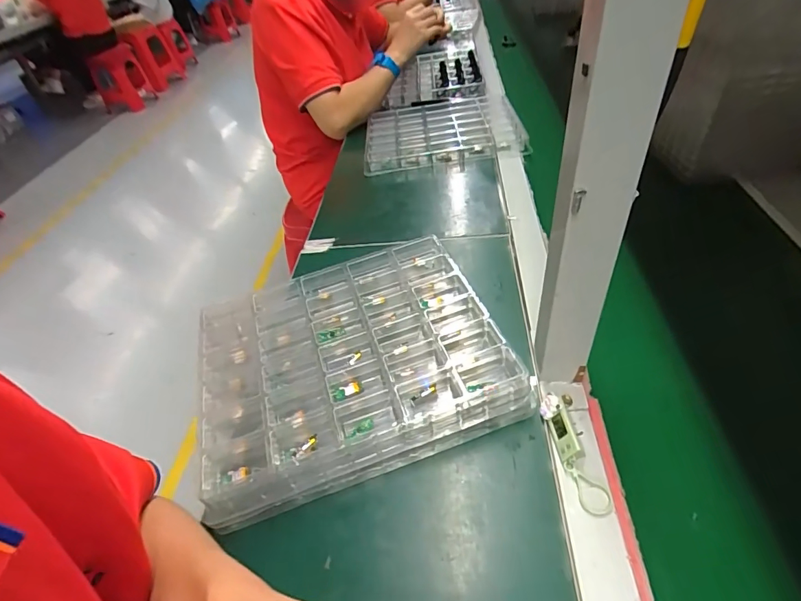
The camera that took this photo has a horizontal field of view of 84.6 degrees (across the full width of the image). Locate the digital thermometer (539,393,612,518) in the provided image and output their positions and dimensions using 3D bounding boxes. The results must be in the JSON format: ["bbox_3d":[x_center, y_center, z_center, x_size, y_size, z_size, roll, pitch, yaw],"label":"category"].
[{"bbox_3d":[0.148,0.127,0.374,0.024,0.022,0.101,-12,43,-2],"label":"digital thermometer"}]

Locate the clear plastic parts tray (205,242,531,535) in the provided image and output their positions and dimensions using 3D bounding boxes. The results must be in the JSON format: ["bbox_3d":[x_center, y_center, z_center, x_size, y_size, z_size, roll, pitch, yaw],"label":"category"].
[{"bbox_3d":[-0.057,0.045,0.452,0.300,0.047,0.253,-19,44,-9],"label":"clear plastic parts tray"}]

